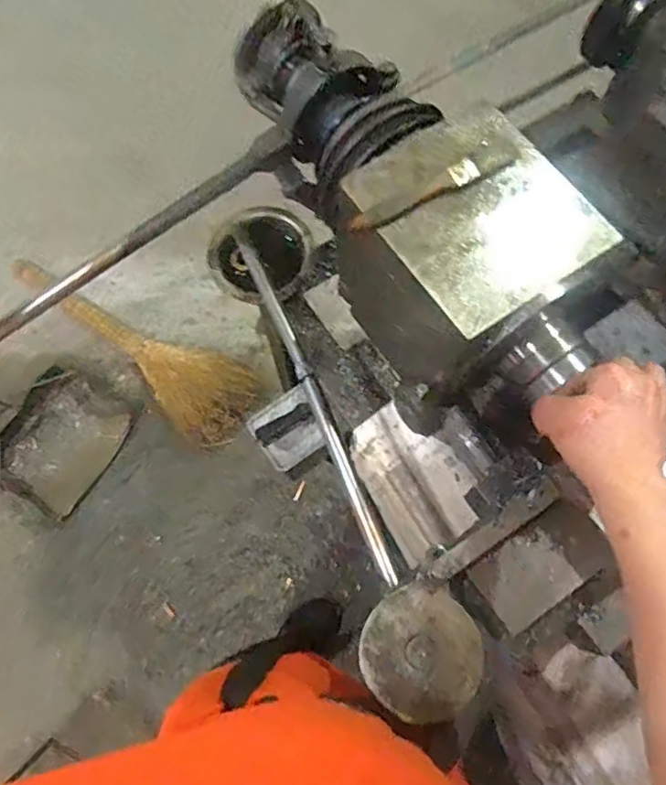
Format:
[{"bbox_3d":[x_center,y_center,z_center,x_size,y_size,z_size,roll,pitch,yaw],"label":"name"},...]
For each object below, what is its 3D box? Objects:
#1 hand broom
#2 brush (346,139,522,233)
[{"bbox_3d":[-0.558,-0.149,1.503,0.819,0.066,0.224,32,75,11],"label":"hand broom"},{"bbox_3d":[0.084,-0.165,0.466,0.154,0.006,0.024,-31,74,-9],"label":"brush"}]

